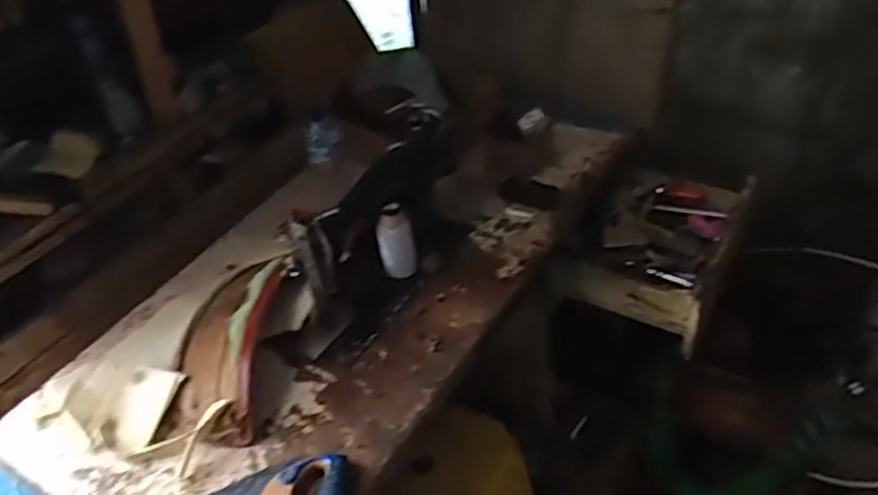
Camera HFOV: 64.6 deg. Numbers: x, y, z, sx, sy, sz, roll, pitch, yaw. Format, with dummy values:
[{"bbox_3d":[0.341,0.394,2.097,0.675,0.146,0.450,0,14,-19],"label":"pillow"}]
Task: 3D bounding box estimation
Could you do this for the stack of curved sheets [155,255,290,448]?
[{"bbox_3d":[-0.314,0.133,1.031,0.147,0.097,0.312,-1,40,6],"label":"stack of curved sheets"}]

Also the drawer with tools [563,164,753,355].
[{"bbox_3d":[0.393,0.000,1.270,0.252,0.128,0.350,17,45,25],"label":"drawer with tools"}]

